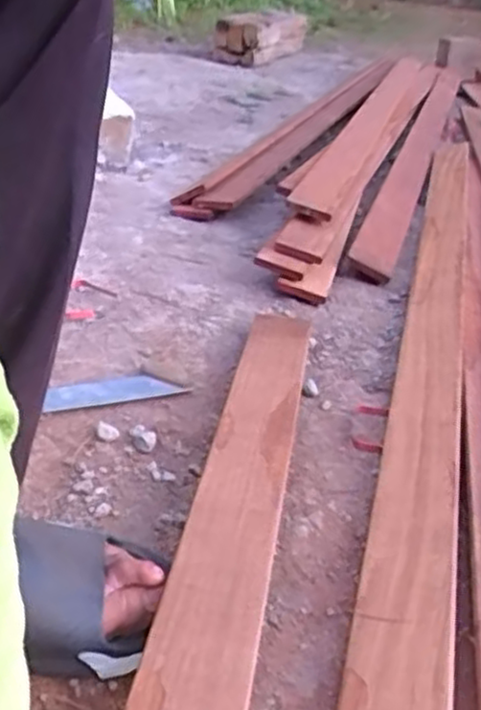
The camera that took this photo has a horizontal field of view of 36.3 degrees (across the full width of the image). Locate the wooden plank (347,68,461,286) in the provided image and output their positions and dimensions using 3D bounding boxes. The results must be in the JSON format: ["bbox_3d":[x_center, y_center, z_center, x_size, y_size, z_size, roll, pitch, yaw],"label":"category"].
[{"bbox_3d":[0.417,-0.510,1.650,0.065,0.030,1.625,12,33,13],"label":"wooden plank"}]

